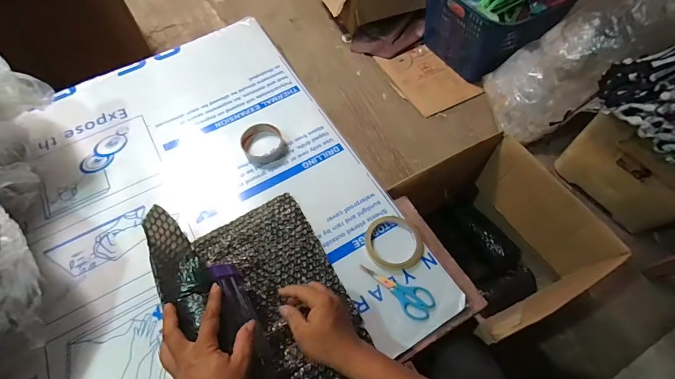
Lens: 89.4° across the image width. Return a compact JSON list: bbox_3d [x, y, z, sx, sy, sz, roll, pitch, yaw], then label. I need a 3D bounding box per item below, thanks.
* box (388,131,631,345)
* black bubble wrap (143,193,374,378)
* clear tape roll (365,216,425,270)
[{"bbox_3d":[0.335,0.142,0.845,0.319,0.388,0.346,-23,64,-13],"label":"box"},{"bbox_3d":[-0.103,0.147,0.482,0.219,0.124,0.312,-27,65,-15],"label":"black bubble wrap"},{"bbox_3d":[0.093,0.087,0.569,0.089,0.017,0.094,0,62,-1],"label":"clear tape roll"}]

